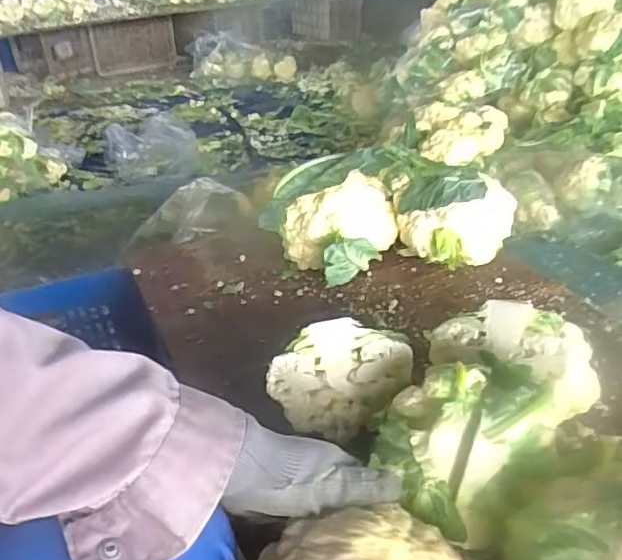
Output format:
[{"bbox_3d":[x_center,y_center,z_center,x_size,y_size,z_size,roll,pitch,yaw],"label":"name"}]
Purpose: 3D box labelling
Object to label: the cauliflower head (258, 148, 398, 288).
[{"bbox_3d":[0.042,-0.095,0.801,0.175,0.146,0.164,-2,31,1],"label":"cauliflower head"}]

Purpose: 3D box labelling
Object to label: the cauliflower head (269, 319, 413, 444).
[{"bbox_3d":[0.028,0.098,0.568,0.128,0.081,0.086,-18,34,-24],"label":"cauliflower head"}]

